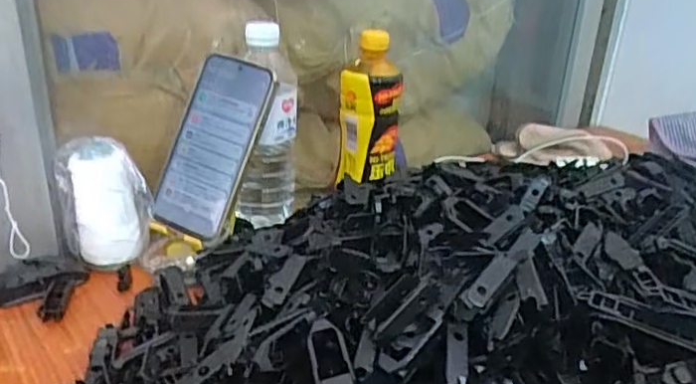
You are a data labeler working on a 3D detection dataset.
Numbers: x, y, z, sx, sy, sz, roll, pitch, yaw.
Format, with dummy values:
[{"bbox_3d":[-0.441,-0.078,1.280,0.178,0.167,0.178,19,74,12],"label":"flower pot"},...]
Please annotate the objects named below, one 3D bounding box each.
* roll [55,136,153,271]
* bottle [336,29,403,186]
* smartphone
[{"bbox_3d":[-0.218,0.009,0.537,0.054,0.102,0.061,21,30,33],"label":"roll"},{"bbox_3d":[0.023,-0.099,0.673,0.065,0.161,0.080,2,24,-2],"label":"bottle"},{"bbox_3d":[-0.122,-0.041,0.543,0.076,0.161,0.015,19,1,20],"label":"smartphone"}]

